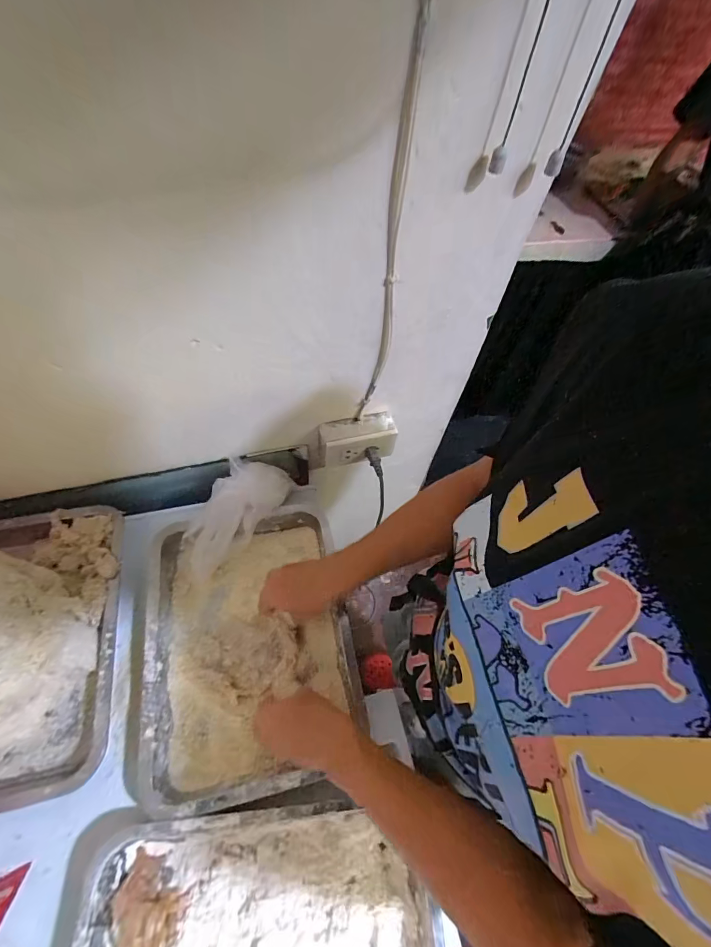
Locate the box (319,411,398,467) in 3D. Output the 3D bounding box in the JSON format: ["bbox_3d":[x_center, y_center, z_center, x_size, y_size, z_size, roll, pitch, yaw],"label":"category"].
[{"bbox_3d":[0.001,-0.057,0.643,0.125,0.060,0.051,-14,62,-12],"label":"box"}]

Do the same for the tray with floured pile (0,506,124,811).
[{"bbox_3d":[-0.421,0.186,0.443,0.228,0.181,0.338,-6,60,-8],"label":"tray with floured pile"}]

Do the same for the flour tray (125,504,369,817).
[{"bbox_3d":[-0.159,0.225,0.531,0.293,0.058,0.337,-8,61,-9],"label":"flour tray"}]

